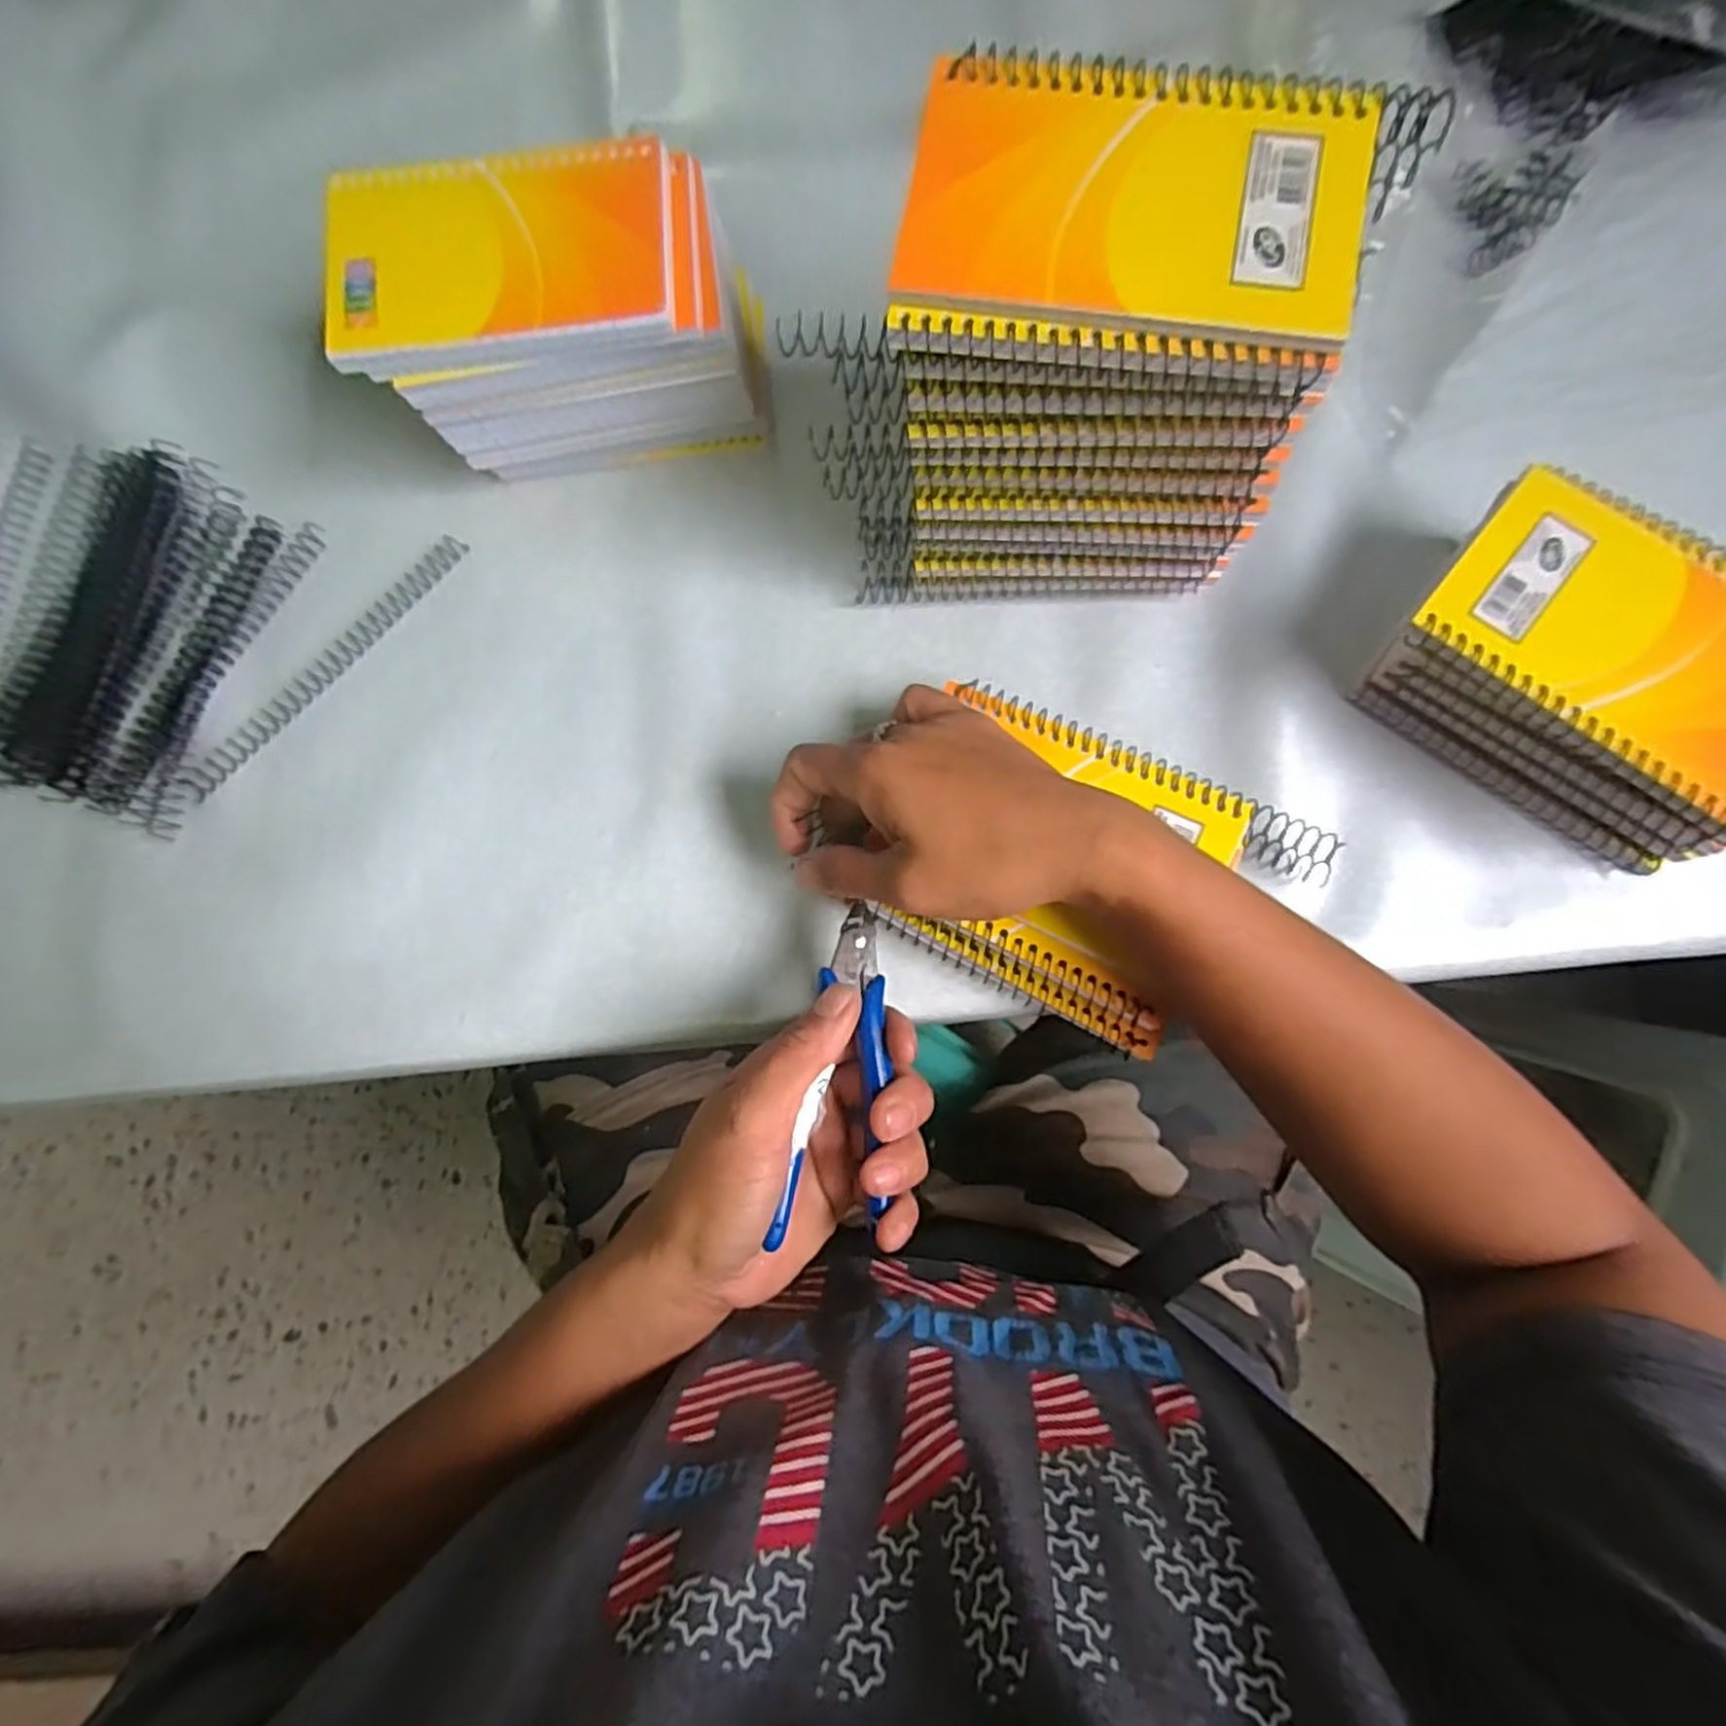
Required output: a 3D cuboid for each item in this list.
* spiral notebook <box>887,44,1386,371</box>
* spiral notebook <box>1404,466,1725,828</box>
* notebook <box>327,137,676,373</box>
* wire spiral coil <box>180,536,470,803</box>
[{"bbox_3d":[0.079,-0.193,0.228,0.130,0.007,0.091,8,83,5],"label":"spiral notebook"},{"bbox_3d":[0.275,-0.077,0.272,0.130,0.008,0.082,38,85,7],"label":"spiral notebook"},{"bbox_3d":[-0.137,-0.231,0.293,0.128,0.009,0.077,-6,81,2],"label":"notebook"},{"bbox_3d":[-0.250,-0.092,0.359,0.165,0.006,0.013,-45,82,-4],"label":"wire spiral coil"}]

